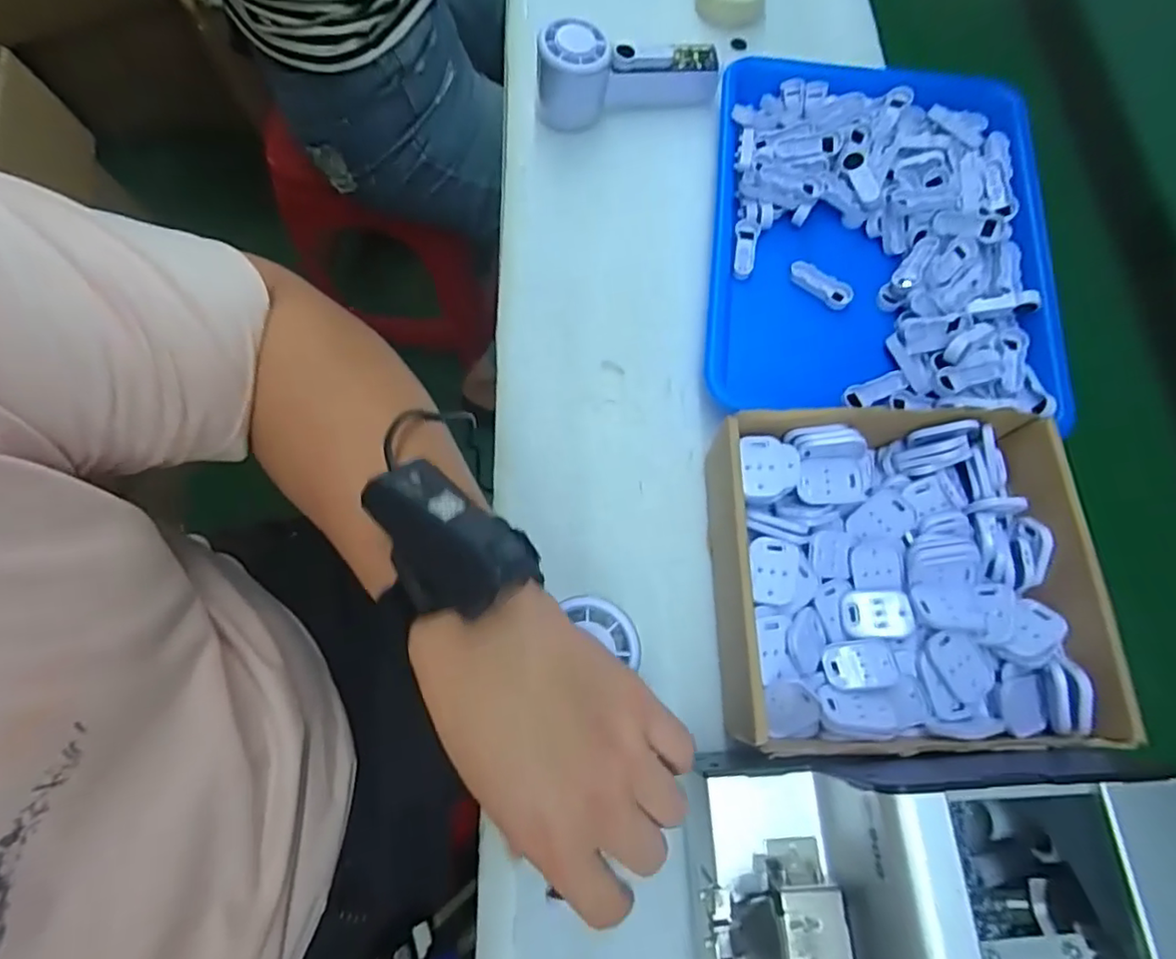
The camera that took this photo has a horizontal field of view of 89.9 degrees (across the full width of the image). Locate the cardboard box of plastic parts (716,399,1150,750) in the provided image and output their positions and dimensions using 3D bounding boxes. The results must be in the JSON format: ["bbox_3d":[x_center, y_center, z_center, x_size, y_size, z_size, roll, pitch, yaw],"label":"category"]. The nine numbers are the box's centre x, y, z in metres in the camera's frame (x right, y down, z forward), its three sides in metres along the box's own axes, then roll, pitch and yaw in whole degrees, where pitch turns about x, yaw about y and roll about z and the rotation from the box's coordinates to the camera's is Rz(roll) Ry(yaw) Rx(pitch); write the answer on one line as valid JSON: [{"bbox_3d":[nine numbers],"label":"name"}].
[{"bbox_3d":[0.184,0.058,0.353,0.224,0.061,0.190,0,71,1],"label":"cardboard box of plastic parts"}]

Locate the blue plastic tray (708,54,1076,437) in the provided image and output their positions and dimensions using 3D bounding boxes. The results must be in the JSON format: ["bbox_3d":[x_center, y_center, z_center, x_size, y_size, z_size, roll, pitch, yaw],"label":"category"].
[{"bbox_3d":[0.229,-0.199,0.456,0.256,0.030,0.313,6,71,3],"label":"blue plastic tray"}]

